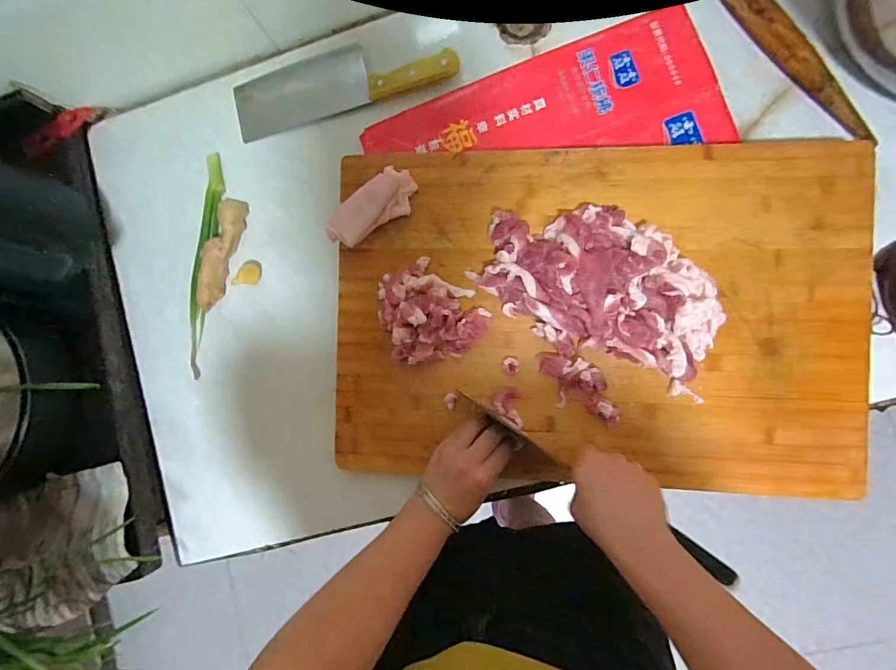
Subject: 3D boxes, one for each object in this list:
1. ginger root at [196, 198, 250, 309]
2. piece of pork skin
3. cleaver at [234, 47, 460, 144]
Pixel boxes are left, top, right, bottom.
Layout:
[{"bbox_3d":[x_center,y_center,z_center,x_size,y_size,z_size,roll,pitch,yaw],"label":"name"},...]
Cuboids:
[{"bbox_3d":[-0.285,-0.101,0.565,0.028,0.032,0.138,18,92,7],"label":"ginger root"},{"bbox_3d":[-0.086,-0.144,0.518,0.112,0.024,0.049,-36,86,6],"label":"piece of pork skin"},{"bbox_3d":[-0.133,-0.309,0.557,0.283,0.015,0.066,-10,89,7],"label":"cleaver"}]

